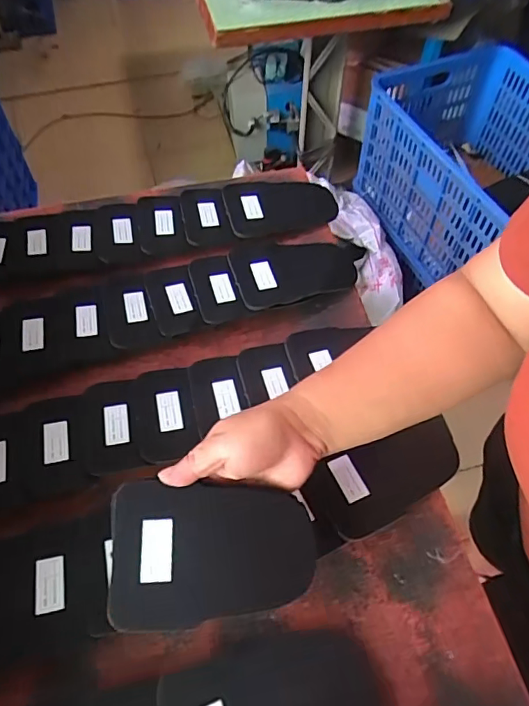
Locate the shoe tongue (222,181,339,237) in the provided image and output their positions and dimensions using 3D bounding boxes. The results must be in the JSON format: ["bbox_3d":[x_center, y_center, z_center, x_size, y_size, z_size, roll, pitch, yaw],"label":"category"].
[{"bbox_3d":[0.021,-0.193,0.654,0.136,0.009,0.091,-10,59,-8],"label":"shoe tongue"}]

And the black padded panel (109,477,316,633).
[{"bbox_3d":[-0.035,0.141,0.368,0.143,0.012,0.093,1,70,-14],"label":"black padded panel"}]

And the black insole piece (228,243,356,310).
[{"bbox_3d":[0.035,-0.100,0.593,0.145,0.014,0.095,-15,60,-12],"label":"black insole piece"}]

